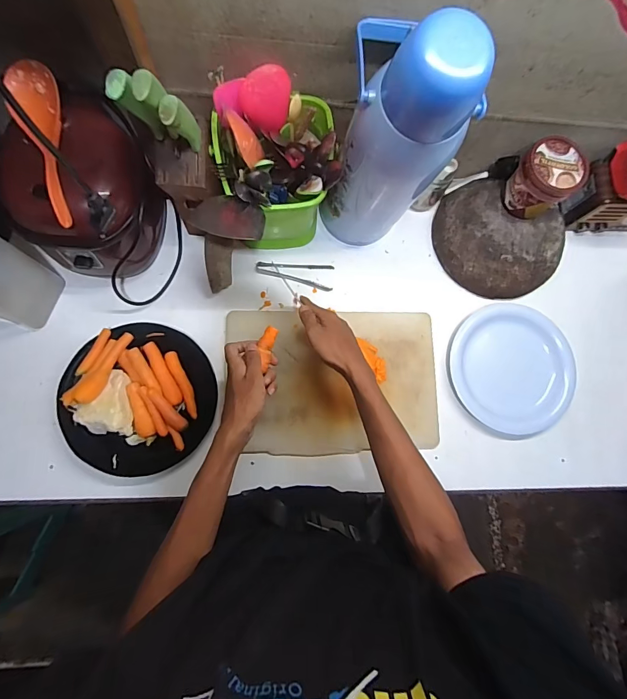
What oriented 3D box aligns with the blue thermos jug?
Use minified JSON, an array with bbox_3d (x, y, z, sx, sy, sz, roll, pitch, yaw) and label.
[{"bbox_3d":[0.100,-0.263,0.518,0.151,0.388,0.115,24,79,-2],"label":"blue thermos jug"}]

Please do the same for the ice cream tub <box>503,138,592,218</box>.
[{"bbox_3d":[0.361,-0.269,0.629,0.086,0.093,0.093,1,84,-8],"label":"ice cream tub"}]

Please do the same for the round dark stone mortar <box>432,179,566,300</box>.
[{"bbox_3d":[0.325,-0.194,0.696,0.202,0.072,0.191,1,80,-6],"label":"round dark stone mortar"}]

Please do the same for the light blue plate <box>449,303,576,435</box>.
[{"bbox_3d":[0.345,0.033,0.679,0.224,0.024,0.206,1,80,-6],"label":"light blue plate"}]

